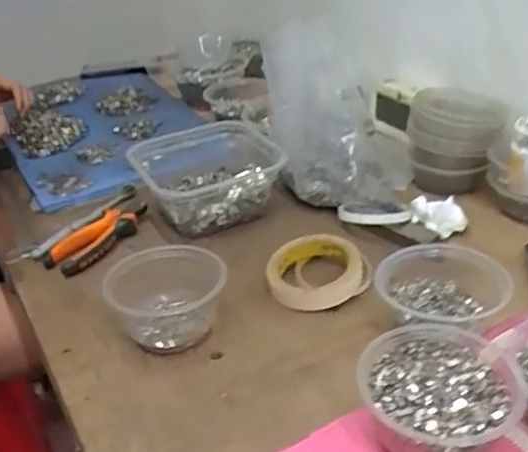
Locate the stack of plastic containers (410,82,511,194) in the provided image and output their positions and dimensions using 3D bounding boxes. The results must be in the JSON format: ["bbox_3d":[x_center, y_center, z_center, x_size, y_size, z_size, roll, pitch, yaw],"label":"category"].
[{"bbox_3d":[0.249,-0.113,0.822,0.116,0.108,0.117,4,33,13],"label":"stack of plastic containers"}]

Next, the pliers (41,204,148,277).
[{"bbox_3d":[-0.198,0.012,0.769,0.055,0.021,0.135,19,39,33],"label":"pliers"}]

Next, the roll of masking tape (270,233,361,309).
[{"bbox_3d":[0.054,0.045,0.672,0.098,0.032,0.098,-5,33,3],"label":"roll of masking tape"}]

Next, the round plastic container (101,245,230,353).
[{"bbox_3d":[-0.092,0.073,0.620,0.109,0.067,0.109,-5,33,3],"label":"round plastic container"}]

